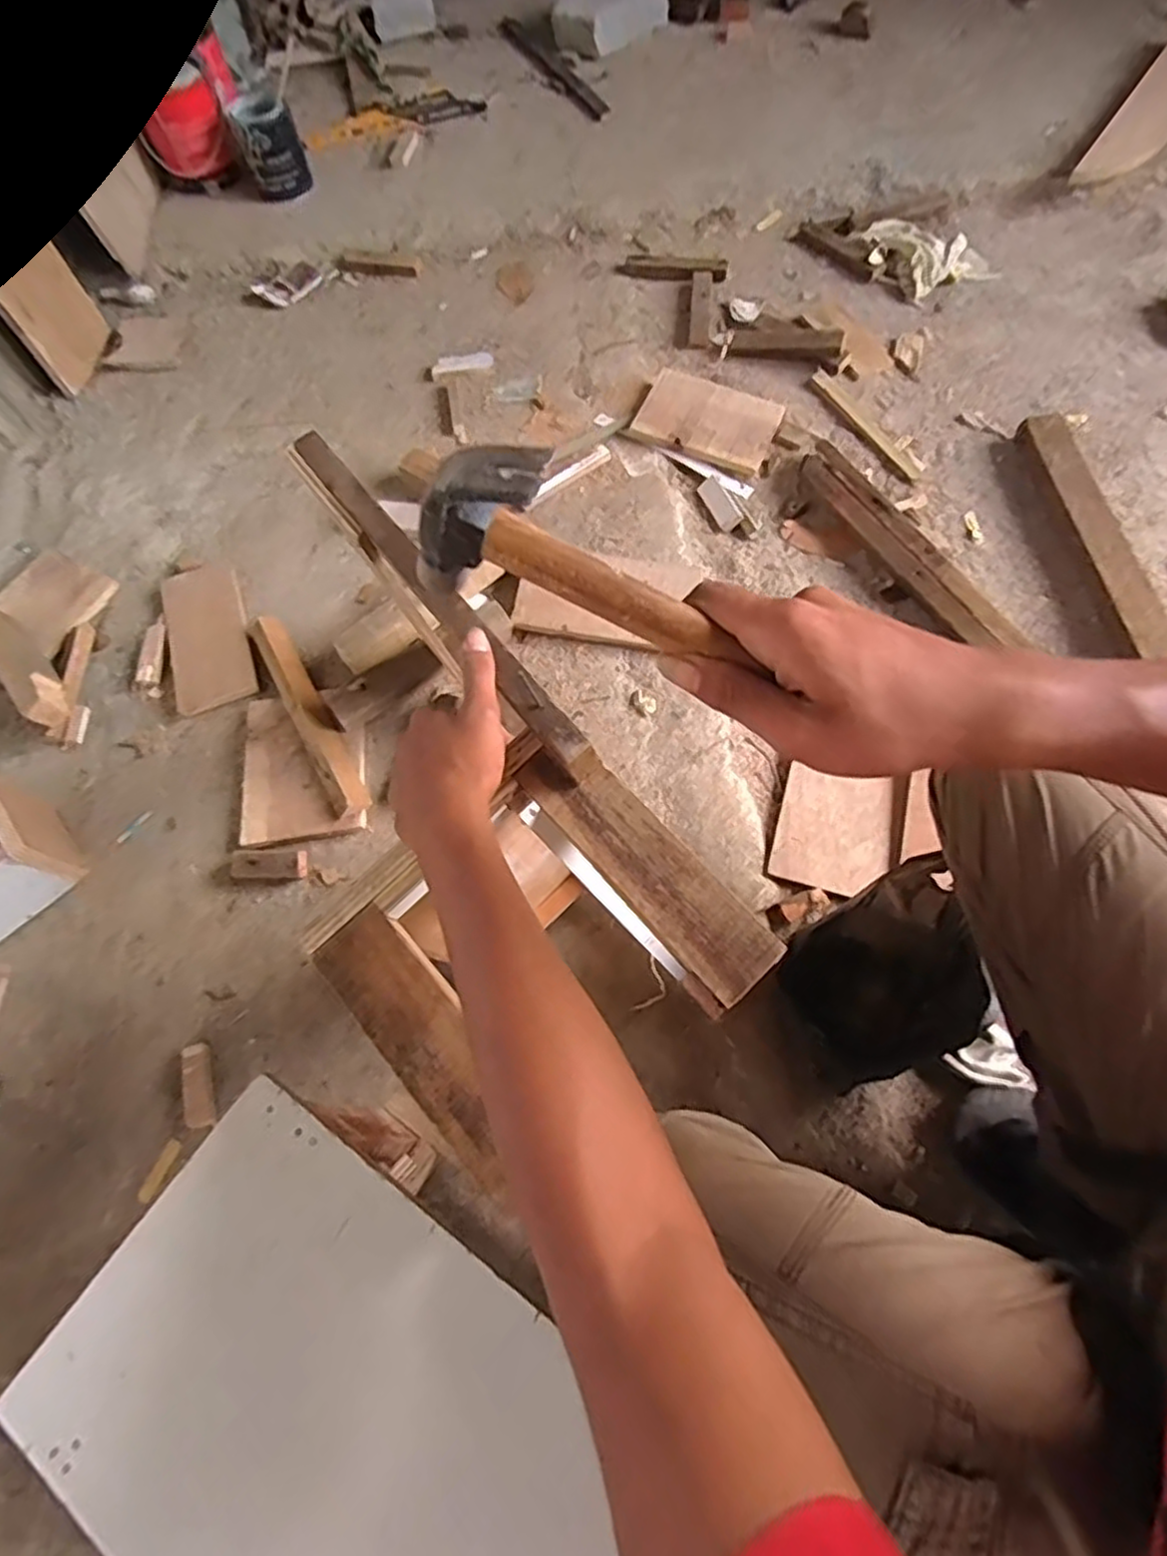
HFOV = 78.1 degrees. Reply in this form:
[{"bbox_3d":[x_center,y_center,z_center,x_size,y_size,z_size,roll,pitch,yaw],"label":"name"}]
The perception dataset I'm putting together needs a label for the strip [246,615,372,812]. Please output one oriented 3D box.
[{"bbox_3d":[-0.346,-0.088,0.901,0.049,0.033,0.327,-32,66,-11],"label":"strip"}]

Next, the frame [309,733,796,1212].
[{"bbox_3d":[-0.031,0.101,0.444,0.219,0.027,0.209,-40,71,-13],"label":"frame"}]

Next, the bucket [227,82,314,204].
[{"bbox_3d":[-0.562,-1.132,1.292,0.104,0.122,0.099,-23,68,-7],"label":"bucket"}]

